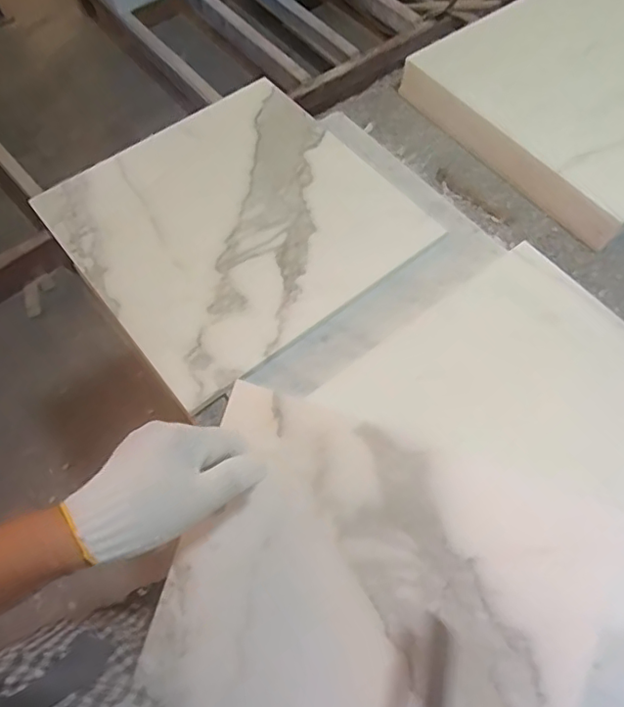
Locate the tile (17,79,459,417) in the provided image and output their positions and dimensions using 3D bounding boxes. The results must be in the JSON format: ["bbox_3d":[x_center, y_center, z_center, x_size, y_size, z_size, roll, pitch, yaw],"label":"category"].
[{"bbox_3d":[-0.078,-0.135,0.572,0.293,0.012,0.297,-36,67,-16],"label":"tile"}]

